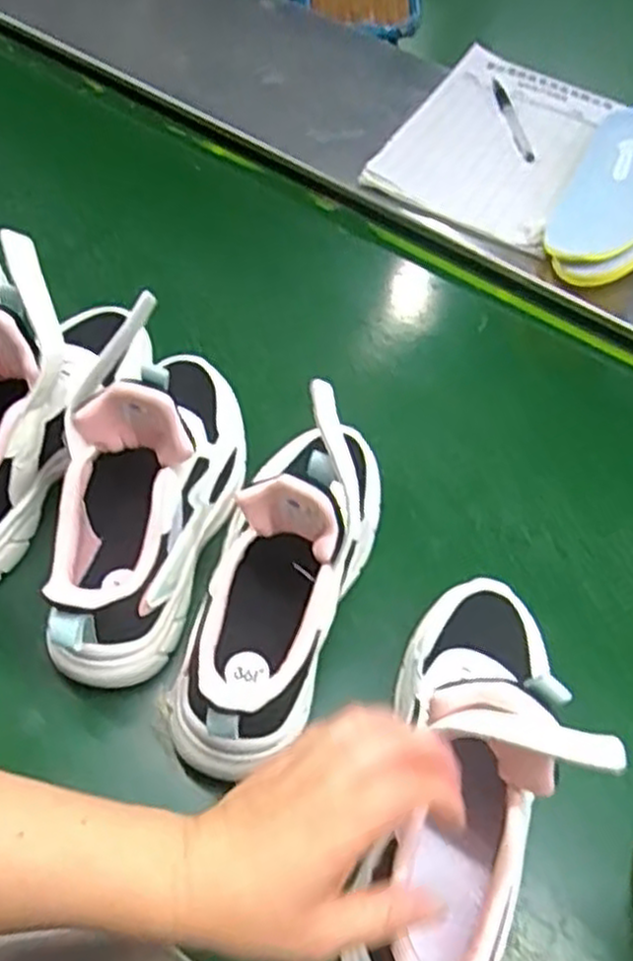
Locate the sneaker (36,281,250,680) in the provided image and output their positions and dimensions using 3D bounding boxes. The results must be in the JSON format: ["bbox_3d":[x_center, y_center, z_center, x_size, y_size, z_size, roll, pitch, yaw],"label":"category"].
[{"bbox_3d":[-0.109,0.001,0.484,0.088,0.145,0.236,16,61,8],"label":"sneaker"}]

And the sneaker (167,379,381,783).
[{"bbox_3d":[-0.017,0.053,0.450,0.073,0.168,0.224,20,61,10],"label":"sneaker"}]

